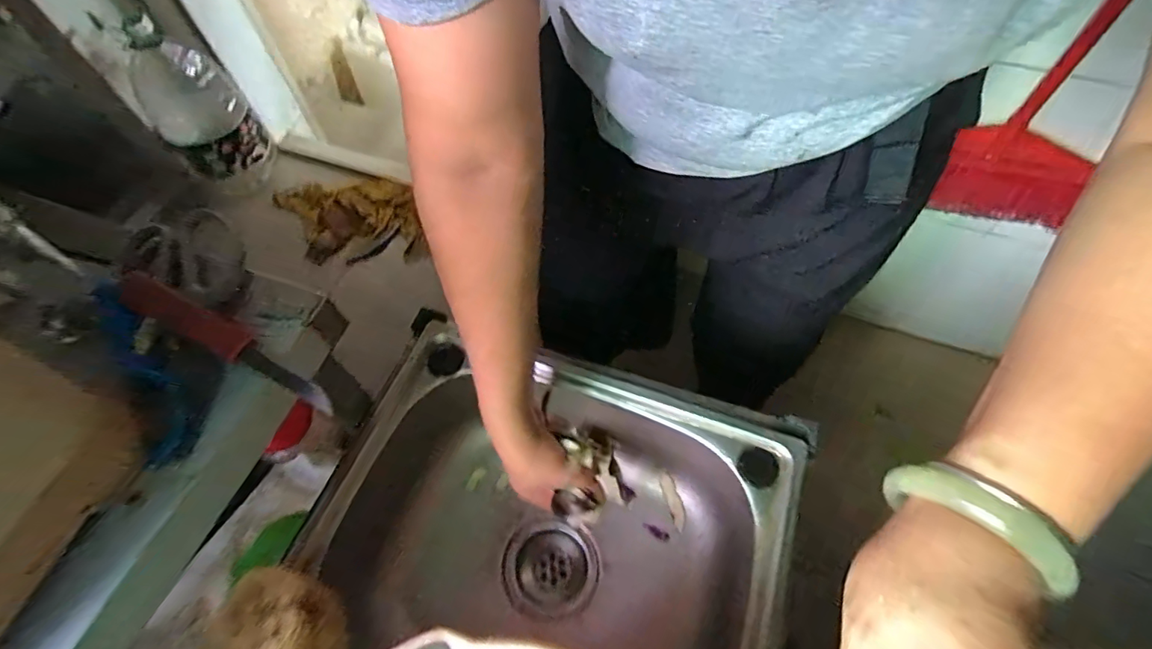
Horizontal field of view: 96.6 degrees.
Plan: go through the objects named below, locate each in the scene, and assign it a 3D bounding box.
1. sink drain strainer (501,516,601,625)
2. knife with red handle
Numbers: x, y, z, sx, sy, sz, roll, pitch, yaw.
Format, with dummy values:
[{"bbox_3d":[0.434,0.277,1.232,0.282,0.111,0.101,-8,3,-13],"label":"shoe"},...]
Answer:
[{"bbox_3d":[-0.030,0.288,0.606,0.110,0.028,0.106,-1,60,1],"label":"sink drain strainer"},{"bbox_3d":[-0.258,0.012,0.379,0.179,0.022,0.028,30,65,3],"label":"knife with red handle"}]

